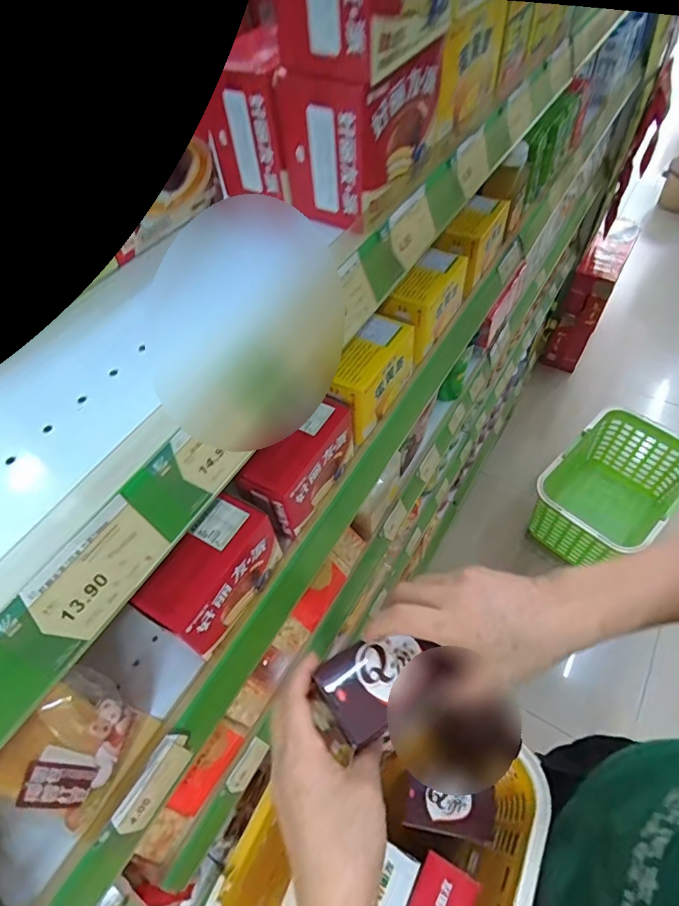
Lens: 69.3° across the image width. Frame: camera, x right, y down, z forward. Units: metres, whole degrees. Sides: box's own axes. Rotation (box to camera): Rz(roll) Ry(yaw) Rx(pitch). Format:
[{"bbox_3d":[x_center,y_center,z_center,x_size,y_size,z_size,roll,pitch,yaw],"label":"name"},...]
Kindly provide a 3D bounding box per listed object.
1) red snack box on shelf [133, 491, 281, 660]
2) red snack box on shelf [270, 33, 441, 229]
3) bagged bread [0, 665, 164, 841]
[{"bbox_3d":[-0.102,0.099,0.394,0.056,0.070,0.110,23,58,20],"label":"red snack box on shelf"},{"bbox_3d":[0.018,-0.220,0.330,0.062,0.077,0.110,24,59,20],"label":"red snack box on shelf"},{"bbox_3d":[-0.180,0.203,0.338,0.057,0.073,0.084,20,57,18],"label":"bagged bread"}]

